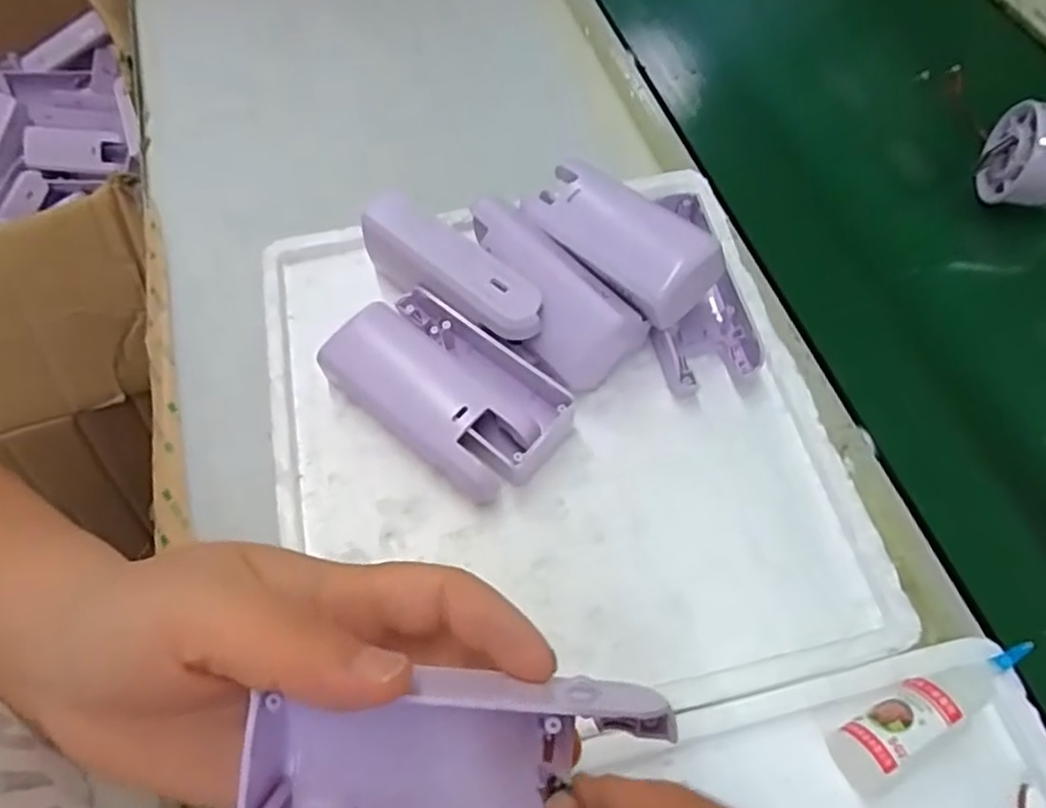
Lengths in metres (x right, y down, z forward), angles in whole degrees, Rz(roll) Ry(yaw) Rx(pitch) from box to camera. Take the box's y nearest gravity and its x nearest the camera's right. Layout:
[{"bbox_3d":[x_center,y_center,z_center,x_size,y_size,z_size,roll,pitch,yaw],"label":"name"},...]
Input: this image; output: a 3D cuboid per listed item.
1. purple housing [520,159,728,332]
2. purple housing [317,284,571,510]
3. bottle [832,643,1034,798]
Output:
[{"bbox_3d":[0.045,-0.085,0.334,0.042,0.025,0.101,-37,68,-19],"label":"purple housing"},{"bbox_3d":[-0.035,-0.006,0.327,0.109,0.032,0.065,39,67,20],"label":"purple housing"},{"bbox_3d":[0.156,0.111,0.262,0.086,0.019,0.023,-30,64,-16],"label":"bottle"}]

